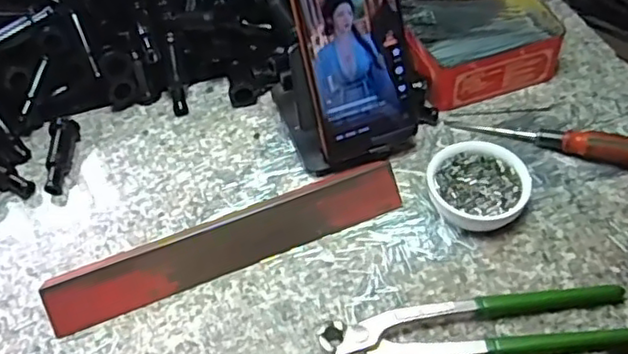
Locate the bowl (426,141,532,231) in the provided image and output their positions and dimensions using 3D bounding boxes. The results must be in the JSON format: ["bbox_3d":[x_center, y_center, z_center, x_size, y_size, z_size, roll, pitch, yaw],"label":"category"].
[{"bbox_3d":[0.120,0.008,0.482,0.070,0.026,0.070,-2,50,3],"label":"bowl"}]

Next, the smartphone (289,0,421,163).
[{"bbox_3d":[0.031,-0.095,0.473,0.082,0.165,0.008,-19,27,-10],"label":"smartphone"}]

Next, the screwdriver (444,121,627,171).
[{"bbox_3d":[0.183,-0.031,0.514,0.149,0.023,0.018,14,53,15],"label":"screwdriver"}]

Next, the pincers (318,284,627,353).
[{"bbox_3d":[0.104,0.095,0.418,0.193,0.017,0.042,-6,50,0],"label":"pincers"}]

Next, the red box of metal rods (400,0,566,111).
[{"bbox_3d":[0.138,-0.125,0.580,0.132,0.047,0.120,-18,51,-10],"label":"red box of metal rods"}]

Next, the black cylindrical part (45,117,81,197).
[{"bbox_3d":[-0.208,-0.018,0.533,0.019,0.023,0.069,-5,50,0],"label":"black cylindrical part"}]

